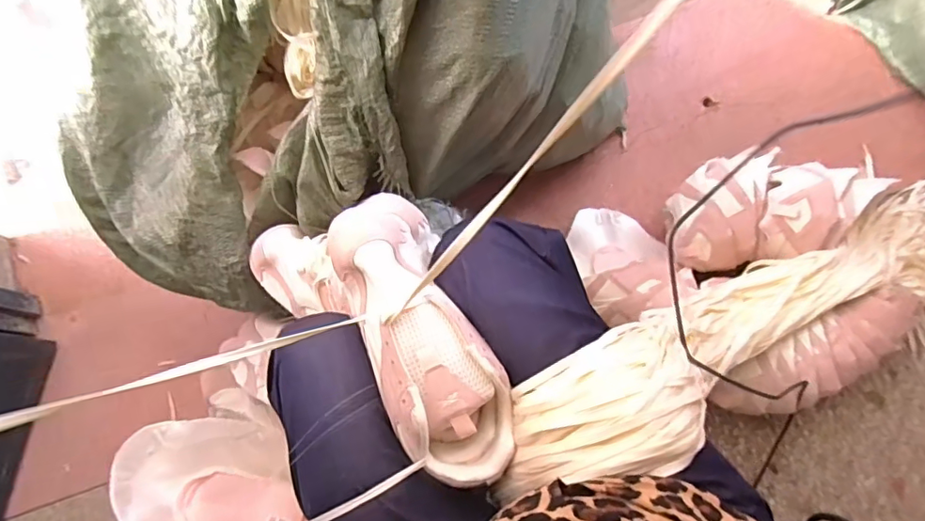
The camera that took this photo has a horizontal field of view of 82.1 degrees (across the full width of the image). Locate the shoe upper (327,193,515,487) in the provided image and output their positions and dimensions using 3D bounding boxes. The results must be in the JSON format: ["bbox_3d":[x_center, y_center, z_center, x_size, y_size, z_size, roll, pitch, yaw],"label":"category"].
[{"bbox_3d":[-0.042,0.060,0.495,0.100,0.102,0.287,-24,73,-5],"label":"shoe upper"}]

